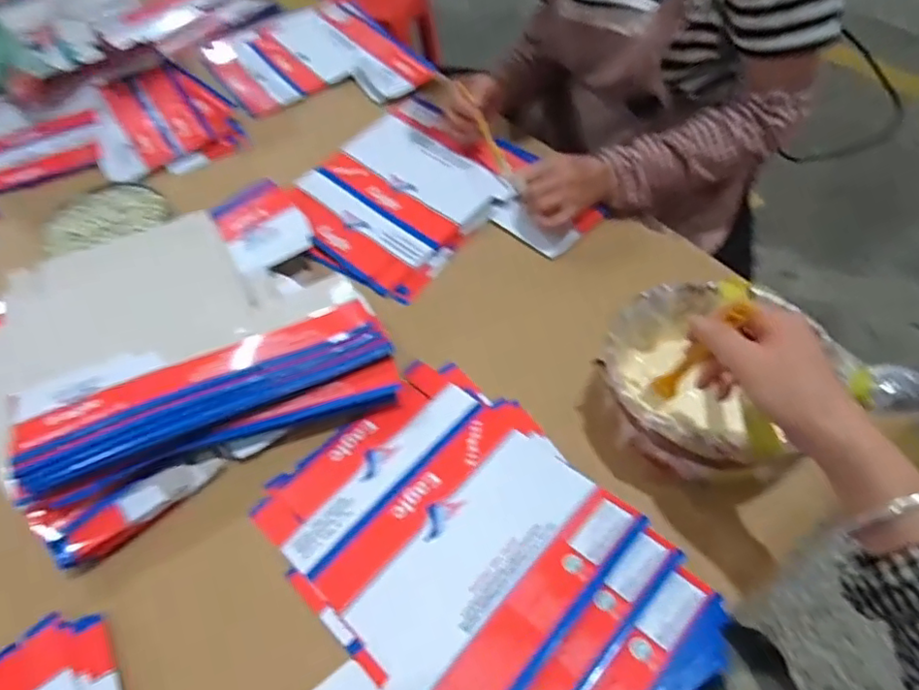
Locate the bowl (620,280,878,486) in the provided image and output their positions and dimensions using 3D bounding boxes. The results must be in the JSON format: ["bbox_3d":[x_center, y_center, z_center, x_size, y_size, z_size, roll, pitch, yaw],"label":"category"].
[{"bbox_3d":[0.229,0.024,0.542,0.187,0.089,0.178,-1,54,1],"label":"bowl"}]

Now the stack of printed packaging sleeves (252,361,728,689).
[{"bbox_3d":[0.002,0.194,0.509,0.294,0.048,0.377,-32,60,-18],"label":"stack of printed packaging sleeves"}]

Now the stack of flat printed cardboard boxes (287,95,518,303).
[{"bbox_3d":[-0.082,-0.214,0.802,0.252,0.027,0.293,35,68,21],"label":"stack of flat printed cardboard boxes"}]

